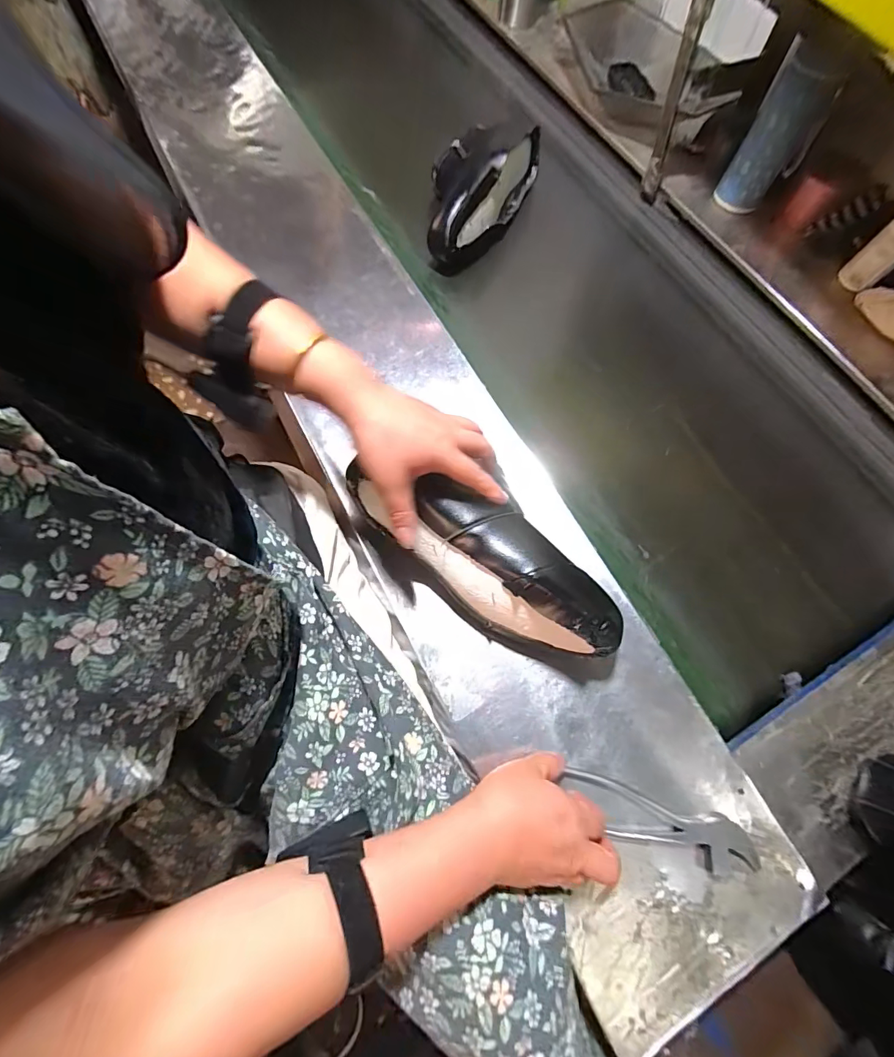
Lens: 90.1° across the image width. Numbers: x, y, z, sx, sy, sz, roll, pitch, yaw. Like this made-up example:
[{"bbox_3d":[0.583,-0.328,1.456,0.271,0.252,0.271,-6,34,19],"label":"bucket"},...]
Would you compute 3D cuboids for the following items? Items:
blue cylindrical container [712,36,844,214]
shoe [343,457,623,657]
[{"bbox_3d":[0.479,-0.565,0.656,0.089,0.168,0.085,35,72,10],"label":"blue cylindrical container"},{"bbox_3d":[0.038,0.027,0.422,0.266,0.081,0.090,34,72,3],"label":"shoe"}]

